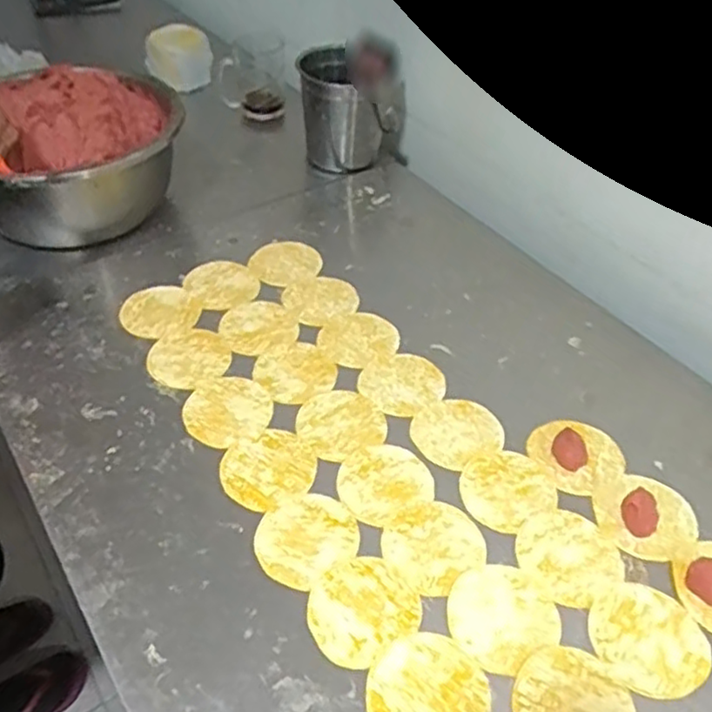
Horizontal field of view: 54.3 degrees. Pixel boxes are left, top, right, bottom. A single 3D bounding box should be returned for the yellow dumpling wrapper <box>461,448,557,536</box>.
[{"bbox_3d":[0.131,0.115,0.609,0.081,0.004,0.075,2,46,-2],"label":"yellow dumpling wrapper"}]

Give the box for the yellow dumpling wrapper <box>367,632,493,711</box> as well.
[{"bbox_3d":[0.047,0.233,0.485,0.083,0.004,0.073,-24,52,-24],"label":"yellow dumpling wrapper"}]

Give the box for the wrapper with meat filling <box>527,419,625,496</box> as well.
[{"bbox_3d":[0.204,0.085,0.632,0.078,0.016,0.081,2,46,-2],"label":"wrapper with meat filling"}]

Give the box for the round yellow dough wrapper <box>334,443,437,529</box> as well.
[{"bbox_3d":[0.026,0.112,0.608,0.081,0.004,0.083,2,46,-2],"label":"round yellow dough wrapper"}]

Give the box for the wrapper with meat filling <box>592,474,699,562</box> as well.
[{"bbox_3d":[0.246,0.131,0.584,0.078,0.020,0.078,2,46,-2],"label":"wrapper with meat filling"}]

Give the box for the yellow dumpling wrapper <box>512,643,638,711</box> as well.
[{"bbox_3d":[0.150,0.243,0.476,0.079,0.004,0.081,-31,55,-29],"label":"yellow dumpling wrapper"}]

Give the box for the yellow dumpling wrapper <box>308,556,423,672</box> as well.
[{"bbox_3d":[0.003,0.190,0.527,0.083,0.004,0.074,-28,53,-27],"label":"yellow dumpling wrapper"}]

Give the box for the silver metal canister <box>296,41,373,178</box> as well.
[{"bbox_3d":[-0.033,-0.331,0.945,0.078,0.136,0.085,-20,50,-21],"label":"silver metal canister"}]

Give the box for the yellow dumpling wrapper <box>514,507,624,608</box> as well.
[{"bbox_3d":[0.172,0.161,0.564,0.077,0.004,0.078,-26,52,-26],"label":"yellow dumpling wrapper"}]

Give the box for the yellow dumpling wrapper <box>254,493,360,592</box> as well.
[{"bbox_3d":[-0.041,0.148,0.568,0.084,0.004,0.074,-30,54,-28],"label":"yellow dumpling wrapper"}]

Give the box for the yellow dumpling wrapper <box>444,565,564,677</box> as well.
[{"bbox_3d":[0.109,0.195,0.527,0.079,0.004,0.077,2,46,-2],"label":"yellow dumpling wrapper"}]

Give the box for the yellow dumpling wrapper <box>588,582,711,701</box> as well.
[{"bbox_3d":[0.218,0.209,0.516,0.082,0.004,0.082,2,46,-2],"label":"yellow dumpling wrapper"}]

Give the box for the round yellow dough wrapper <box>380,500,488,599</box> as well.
[{"bbox_3d":[0.064,0.154,0.568,0.078,0.004,0.073,2,46,-2],"label":"round yellow dough wrapper"}]

